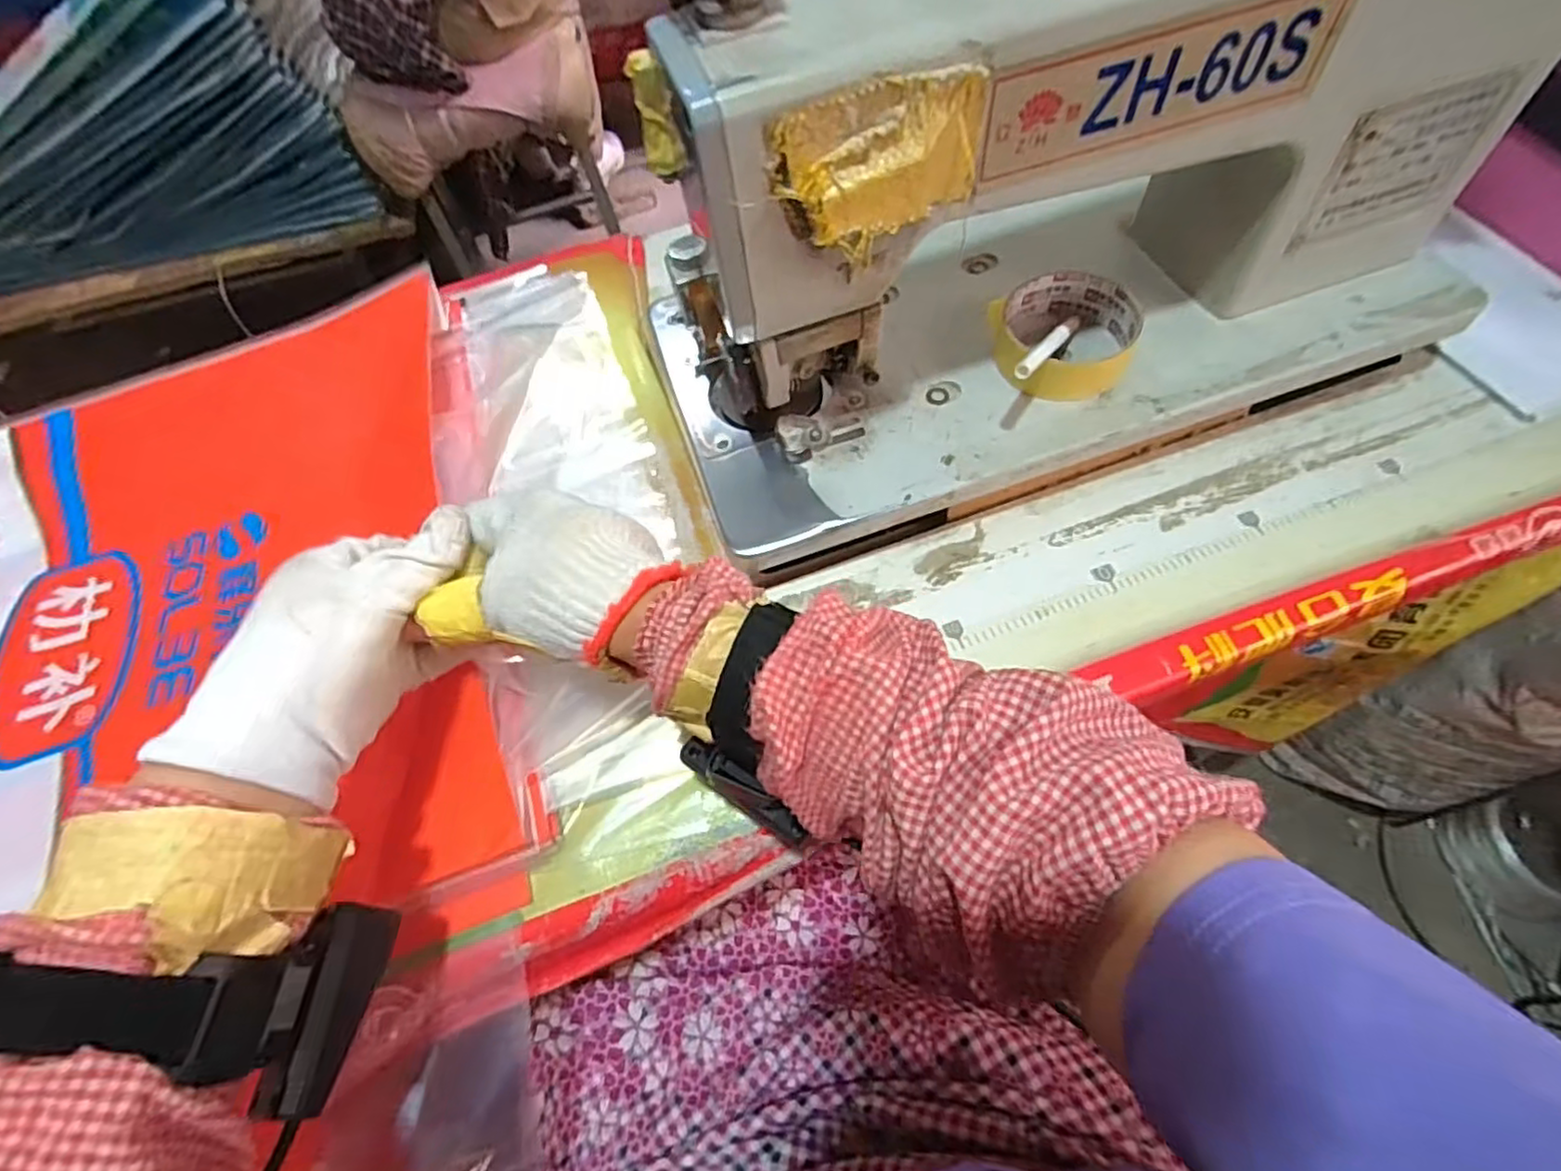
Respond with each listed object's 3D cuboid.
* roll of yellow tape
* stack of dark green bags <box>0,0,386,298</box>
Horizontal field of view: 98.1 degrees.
[{"bbox_3d":[0.177,-0.157,0.421,0.082,0.030,0.079,-2,62,3],"label":"roll of yellow tape"},{"bbox_3d":[-1.262,-0.779,1.270,0.996,0.442,0.249,-25,62,6],"label":"stack of dark green bags"}]

